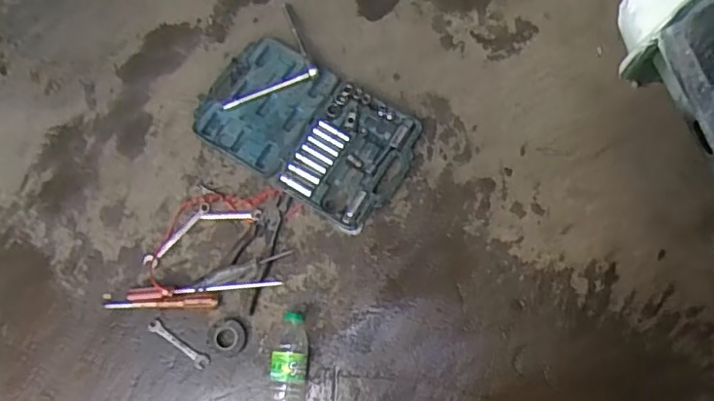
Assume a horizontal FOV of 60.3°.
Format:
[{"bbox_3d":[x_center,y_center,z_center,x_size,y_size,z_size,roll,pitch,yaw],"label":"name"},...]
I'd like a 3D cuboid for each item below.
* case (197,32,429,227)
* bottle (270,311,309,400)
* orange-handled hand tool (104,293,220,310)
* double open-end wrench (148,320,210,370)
[{"bbox_3d":[-0.092,-0.131,1.148,0.381,0.047,0.240,30,77,8],"label":"case"},{"bbox_3d":[-0.115,0.302,1.029,0.057,0.053,0.218,4,75,2],"label":"bottle"},{"bbox_3d":[-0.343,0.179,1.081,0.200,0.022,0.025,-1,75,1],"label":"orange-handled hand tool"},{"bbox_3d":[-0.313,0.252,1.077,0.122,0.007,0.025,33,78,9],"label":"double open-end wrench"}]

